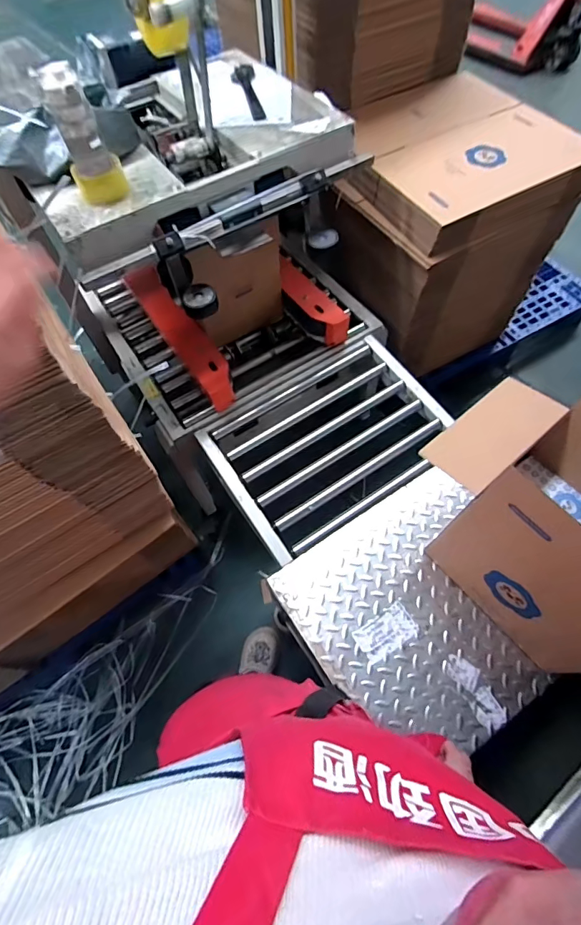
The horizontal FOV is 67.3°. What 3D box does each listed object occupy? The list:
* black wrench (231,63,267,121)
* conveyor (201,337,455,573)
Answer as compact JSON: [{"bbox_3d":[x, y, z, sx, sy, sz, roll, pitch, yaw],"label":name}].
[{"bbox_3d":[-0.105,-0.899,1.059,0.059,0.015,0.248,-9,62,-3],"label":"black wrench"},{"bbox_3d":[0.111,-0.061,1.210,0.614,0.108,0.442,-32,65,-14],"label":"conveyor"}]

